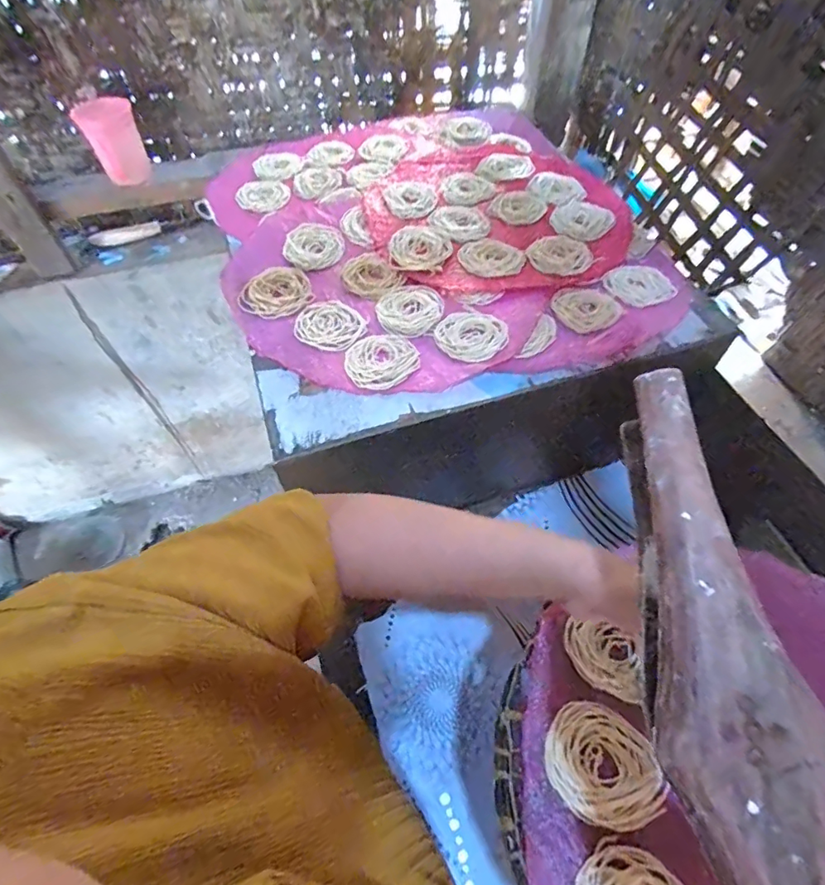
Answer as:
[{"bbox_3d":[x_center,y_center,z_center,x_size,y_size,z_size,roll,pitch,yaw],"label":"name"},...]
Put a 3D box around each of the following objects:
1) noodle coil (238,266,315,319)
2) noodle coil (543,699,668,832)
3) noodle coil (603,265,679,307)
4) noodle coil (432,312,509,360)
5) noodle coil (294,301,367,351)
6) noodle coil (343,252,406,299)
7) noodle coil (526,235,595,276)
[{"bbox_3d":[-0.159,-0.179,0.578,0.085,0.009,0.071,-38,63,-22],"label":"noodle coil"},{"bbox_3d":[0.136,0.227,0.346,0.079,0.009,0.071,33,62,21],"label":"noodle coil"},{"bbox_3d":[0.267,-0.186,0.582,0.074,0.004,0.065,-23,59,-15],"label":"noodle coil"},{"bbox_3d":[0.066,-0.120,0.537,0.073,0.004,0.073,0,56,0],"label":"noodle coil"},{"bbox_3d":[-0.093,-0.131,0.549,0.076,0.005,0.070,0,56,0],"label":"noodle coil"},{"bbox_3d":[-0.052,-0.202,0.600,0.076,0.009,0.063,39,64,23],"label":"noodle coil"},{"bbox_3d":[0.181,-0.231,0.602,0.077,0.015,0.052,7,56,5],"label":"noodle coil"}]

